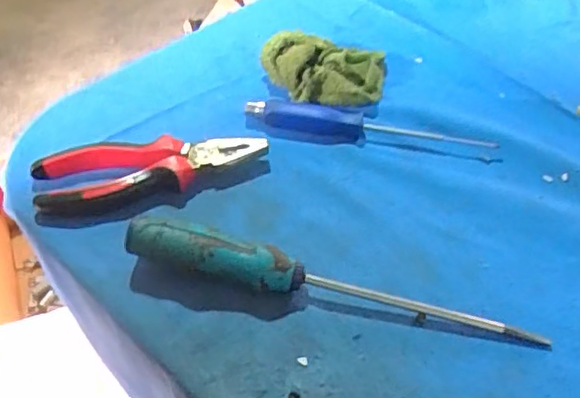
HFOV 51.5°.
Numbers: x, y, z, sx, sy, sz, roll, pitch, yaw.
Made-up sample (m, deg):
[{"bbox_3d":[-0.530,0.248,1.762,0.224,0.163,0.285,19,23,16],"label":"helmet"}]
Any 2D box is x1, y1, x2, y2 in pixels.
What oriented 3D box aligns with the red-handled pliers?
[{"bbox_3d":[-0.097,-0.018,0.422,0.157,0.021,0.054,-6,48,-6],"label":"red-handled pliers"}]

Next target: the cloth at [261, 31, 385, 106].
[{"bbox_3d":[0.028,-0.110,0.493,0.101,0.037,0.064,4,47,3],"label":"cloth"}]

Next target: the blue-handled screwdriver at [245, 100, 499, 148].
[{"bbox_3d":[0.059,-0.055,0.459,0.189,0.017,0.022,8,48,7],"label":"blue-handled screwdriver"}]

